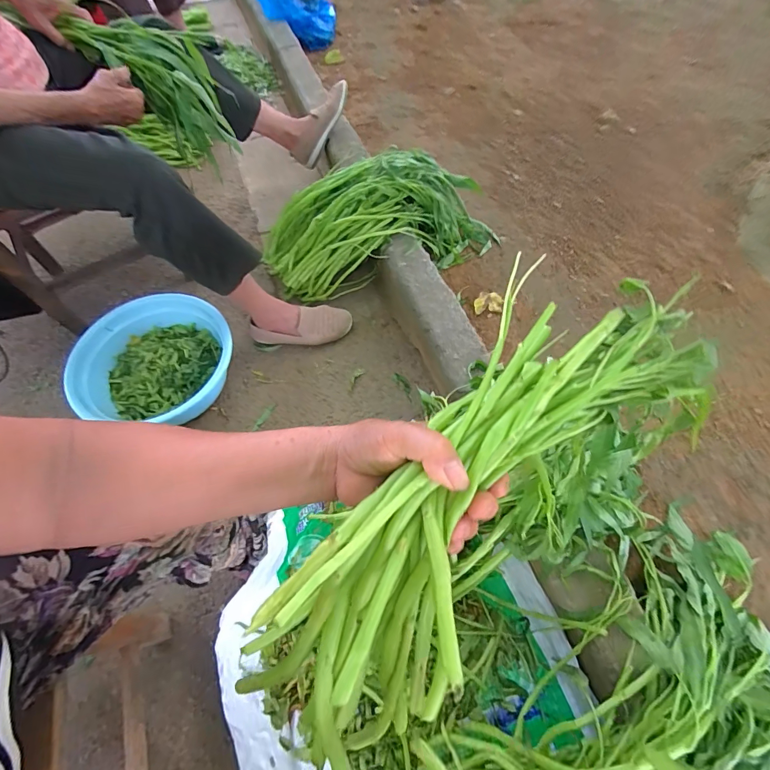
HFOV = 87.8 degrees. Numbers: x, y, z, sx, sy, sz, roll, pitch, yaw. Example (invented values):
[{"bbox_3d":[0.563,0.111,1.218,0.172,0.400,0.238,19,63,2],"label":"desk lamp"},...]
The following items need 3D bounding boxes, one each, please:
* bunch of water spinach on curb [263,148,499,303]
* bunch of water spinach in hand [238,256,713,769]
[{"bbox_3d":[-0.012,-0.386,0.964,0.569,0.209,0.219,-14,59,-4],"label":"bunch of water spinach on curb"},{"bbox_3d":[0.063,0.059,0.259,0.365,0.099,0.140,-43,64,-8],"label":"bunch of water spinach in hand"}]

